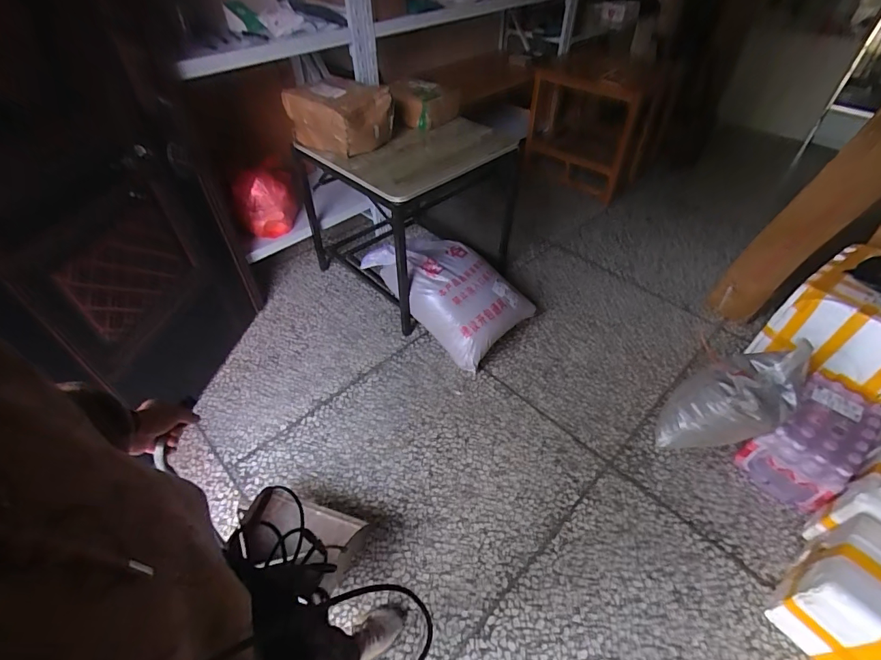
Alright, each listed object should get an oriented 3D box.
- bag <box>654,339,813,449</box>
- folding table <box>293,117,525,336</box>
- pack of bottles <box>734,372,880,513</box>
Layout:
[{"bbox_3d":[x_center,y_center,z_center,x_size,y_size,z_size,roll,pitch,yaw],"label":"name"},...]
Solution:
[{"bbox_3d":[0.892,0.221,1.336,0.201,0.507,0.222,18,42,-24],"label":"bag"},{"bbox_3d":[-0.148,-0.521,1.880,0.615,0.648,0.746,-36,54,-26],"label":"folding table"},{"bbox_3d":[1.167,0.346,1.350,0.363,0.234,0.234,-28,52,-24],"label":"pack of bottles"}]

